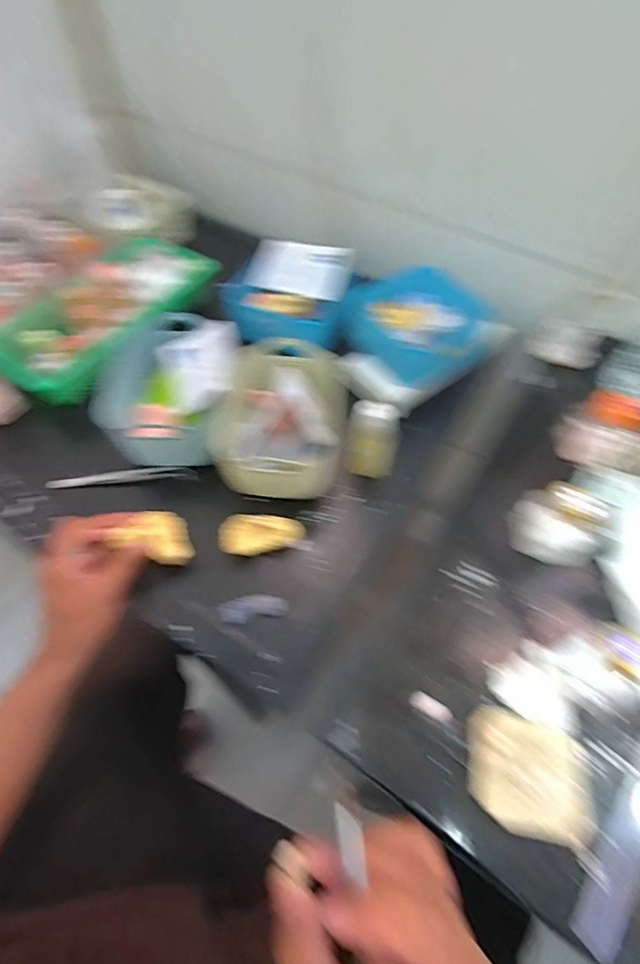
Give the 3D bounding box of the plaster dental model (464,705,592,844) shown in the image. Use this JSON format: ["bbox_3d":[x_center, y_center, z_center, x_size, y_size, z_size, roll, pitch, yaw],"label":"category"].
[{"bbox_3d":[0.145,0.203,0.325,0.078,0.012,0.072,9,58,5],"label":"plaster dental model"}]

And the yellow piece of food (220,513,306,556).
[{"bbox_3d":[-0.060,0.053,0.479,0.086,0.029,0.030,-3,59,-14],"label":"yellow piece of food"}]

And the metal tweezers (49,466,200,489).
[{"bbox_3d":[-0.228,-0.006,0.538,0.164,0.016,0.014,-5,58,-3],"label":"metal tweezers"}]

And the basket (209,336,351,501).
[{"bbox_3d":[-0.042,-0.074,0.527,0.145,0.076,0.166,-2,58,-2],"label":"basket"}]

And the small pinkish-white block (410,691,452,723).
[{"bbox_3d":[0.083,0.168,0.346,0.031,0.004,0.013,25,61,14],"label":"small pinkish-white block"}]

